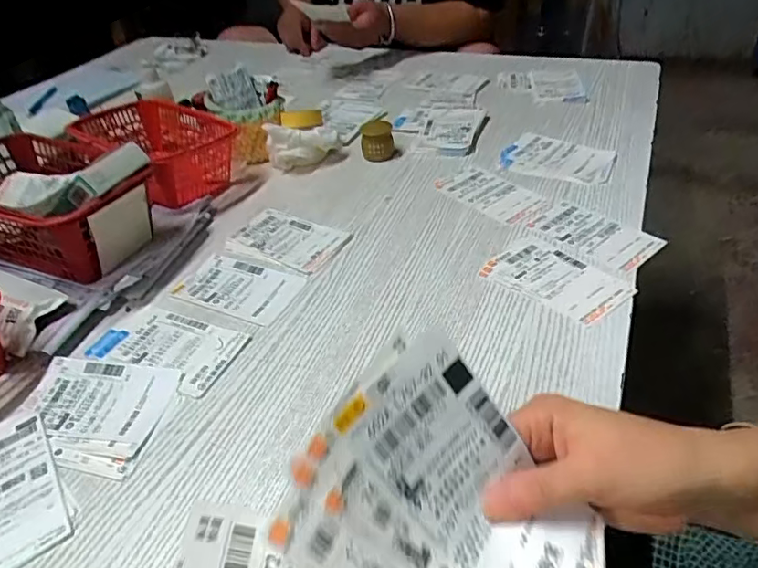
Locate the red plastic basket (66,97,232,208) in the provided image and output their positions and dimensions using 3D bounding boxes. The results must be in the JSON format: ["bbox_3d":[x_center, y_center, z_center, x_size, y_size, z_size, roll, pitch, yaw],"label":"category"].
[{"bbox_3d":[-0.305,-0.185,0.747,0.229,0.079,0.155,26,50,32],"label":"red plastic basket"}]

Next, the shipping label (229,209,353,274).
[{"bbox_3d":[-0.107,-0.053,0.632,0.132,0.006,0.078,20,46,27],"label":"shipping label"}]

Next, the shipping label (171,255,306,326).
[{"bbox_3d":[-0.152,0.002,0.573,0.128,0.005,0.076,14,44,22],"label":"shipping label"}]

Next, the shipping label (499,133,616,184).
[{"bbox_3d":[0.238,-0.170,0.717,0.139,0.006,0.095,19,46,26],"label":"shipping label"}]

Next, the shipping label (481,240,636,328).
[{"bbox_3d":[0.178,-0.006,0.540,0.078,0.004,0.130,-34,48,-30],"label":"shipping label"}]

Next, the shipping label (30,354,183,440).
[{"bbox_3d":[-0.244,0.098,0.466,0.129,0.007,0.073,4,41,12],"label":"shipping label"}]

